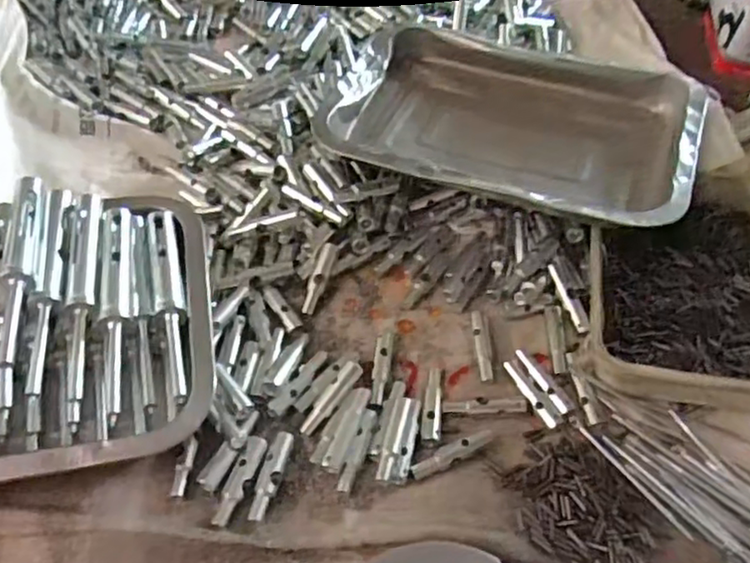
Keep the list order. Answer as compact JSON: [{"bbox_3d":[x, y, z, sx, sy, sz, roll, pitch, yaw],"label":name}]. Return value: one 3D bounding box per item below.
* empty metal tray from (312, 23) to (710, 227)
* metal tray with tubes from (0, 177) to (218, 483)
[{"bbox_3d":[0.099,-0.115,0.495,0.259,0.046,0.189,20,49,17],"label":"empty metal tray"},{"bbox_3d":[-0.227,0.028,0.378,0.257,0.053,0.176,-7,55,-10],"label":"metal tray with tubes"}]

